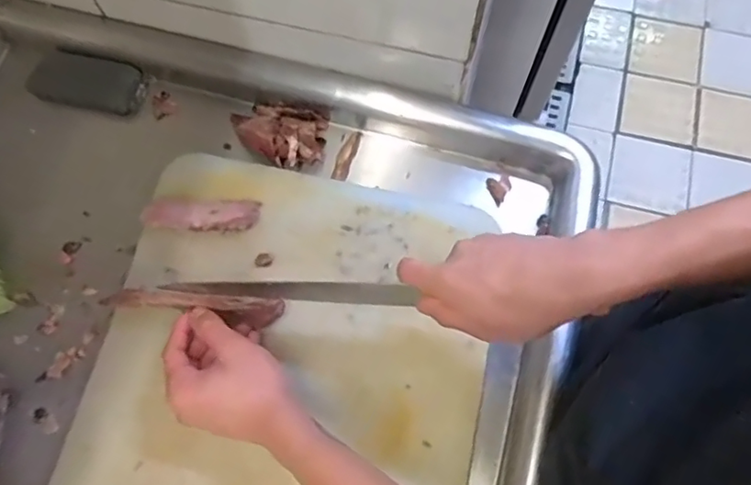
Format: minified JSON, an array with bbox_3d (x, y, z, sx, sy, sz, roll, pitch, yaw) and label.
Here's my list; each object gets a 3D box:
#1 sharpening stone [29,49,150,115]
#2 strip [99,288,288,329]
[{"bbox_3d":[-0.316,-0.176,0.635,0.128,0.017,0.056,12,69,5],"label":"sharpening stone"},{"bbox_3d":[-0.165,0.056,0.521,0.160,0.023,0.020,5,68,0],"label":"strip"}]

